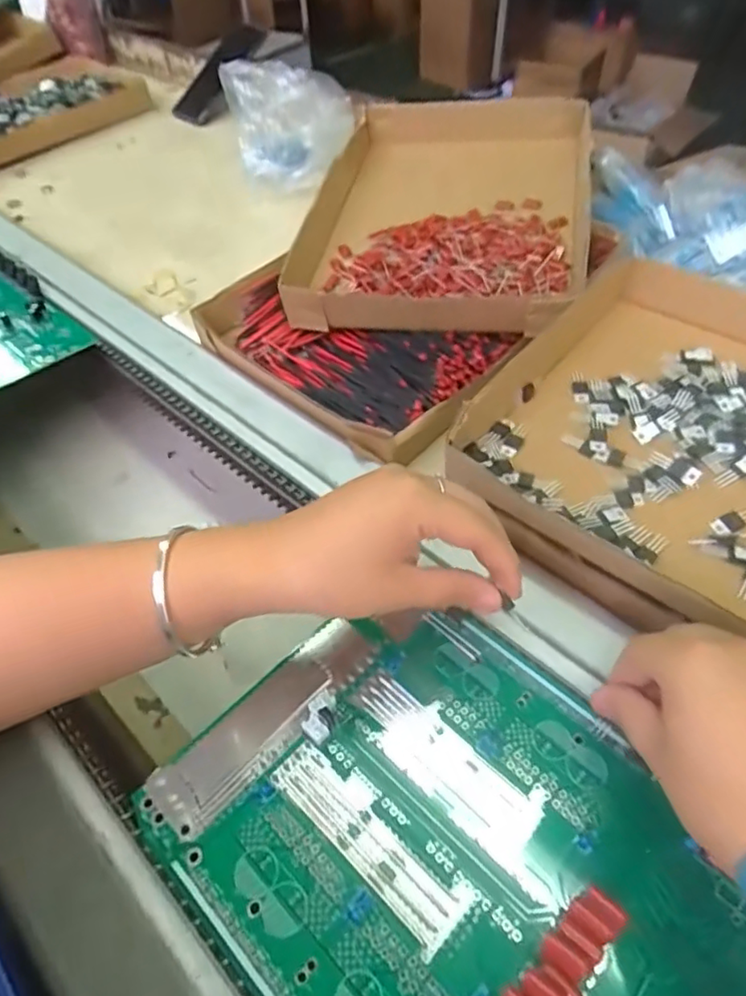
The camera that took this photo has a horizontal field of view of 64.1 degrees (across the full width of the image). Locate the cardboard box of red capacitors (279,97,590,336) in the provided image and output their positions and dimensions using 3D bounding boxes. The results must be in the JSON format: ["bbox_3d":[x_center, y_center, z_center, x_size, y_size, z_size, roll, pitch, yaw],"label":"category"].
[{"bbox_3d":[0.068,-0.258,0.518,0.238,0.043,0.316,10,57,17],"label":"cardboard box of red capacitors"}]

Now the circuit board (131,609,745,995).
[{"bbox_3d":[0.066,0.169,0.235,0.314,0.021,0.180,36,56,28],"label":"circuit board"}]

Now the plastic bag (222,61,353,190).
[{"bbox_3d":[-0.088,-0.399,0.633,0.138,0.105,0.095,-2,47,-3],"label":"plastic bag"}]

